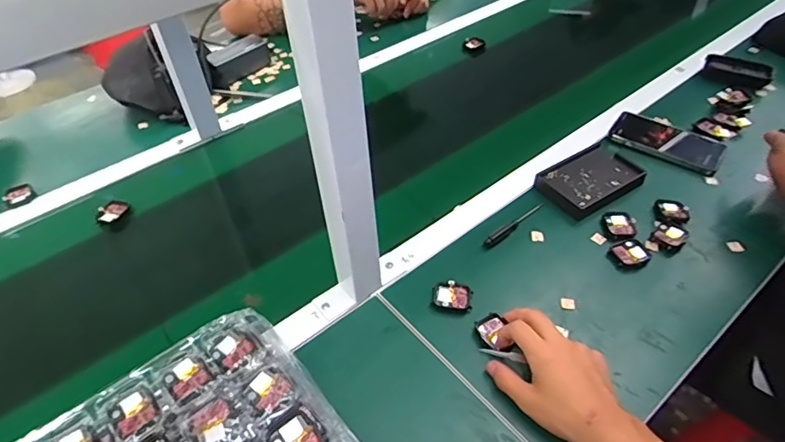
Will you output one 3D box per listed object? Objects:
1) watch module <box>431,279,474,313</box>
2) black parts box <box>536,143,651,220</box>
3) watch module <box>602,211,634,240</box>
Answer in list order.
[{"bbox_3d":[0.072,0.093,0.612,0.049,0.013,0.038,6,46,9],"label":"watch module"},{"bbox_3d":[0.296,-0.063,0.745,0.154,0.020,0.103,-28,50,-22],"label":"black parts box"},{"bbox_3d":[0.307,0.006,0.684,0.039,0.008,0.049,0,46,3],"label":"watch module"}]

